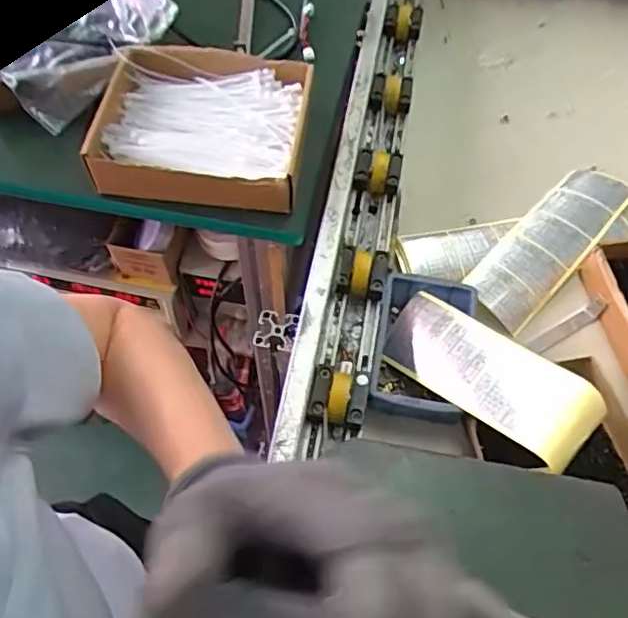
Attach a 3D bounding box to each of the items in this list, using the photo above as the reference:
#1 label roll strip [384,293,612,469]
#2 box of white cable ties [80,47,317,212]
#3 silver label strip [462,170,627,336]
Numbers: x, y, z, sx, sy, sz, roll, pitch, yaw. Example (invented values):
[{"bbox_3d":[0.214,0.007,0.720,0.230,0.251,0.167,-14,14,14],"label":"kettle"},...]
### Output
[{"bbox_3d":[0.156,0.059,0.549,0.086,0.053,0.207,-36,45,-20],"label":"label roll strip"},{"bbox_3d":[-0.117,-0.201,0.632,0.208,0.056,0.179,5,59,2],"label":"box of white cable ties"},{"bbox_3d":[0.282,-0.078,0.696,0.084,0.050,0.271,37,65,20],"label":"silver label strip"}]

